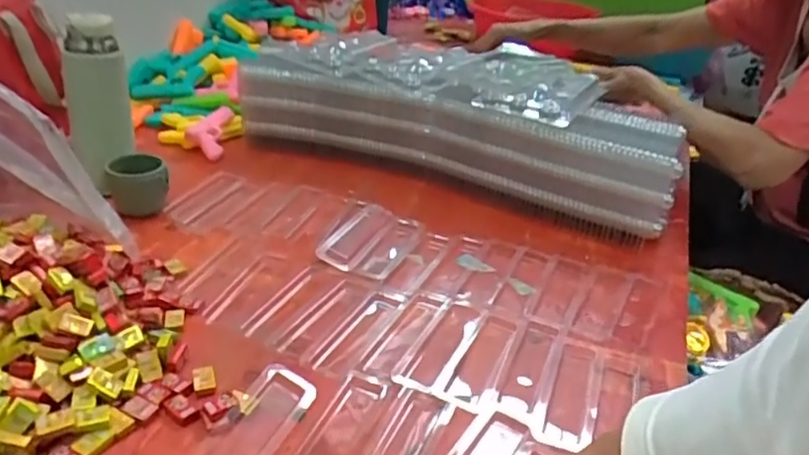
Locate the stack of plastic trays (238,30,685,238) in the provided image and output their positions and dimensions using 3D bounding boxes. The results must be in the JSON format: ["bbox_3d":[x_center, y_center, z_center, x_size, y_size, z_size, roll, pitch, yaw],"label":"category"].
[{"bbox_3d":[0.061,-0.155,0.867,0.594,0.165,0.160,16,32,17],"label":"stack of plastic trays"}]

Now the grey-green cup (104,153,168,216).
[{"bbox_3d":[-0.322,-0.053,0.750,0.068,0.056,0.064,-7,32,-21],"label":"grey-green cup"}]

